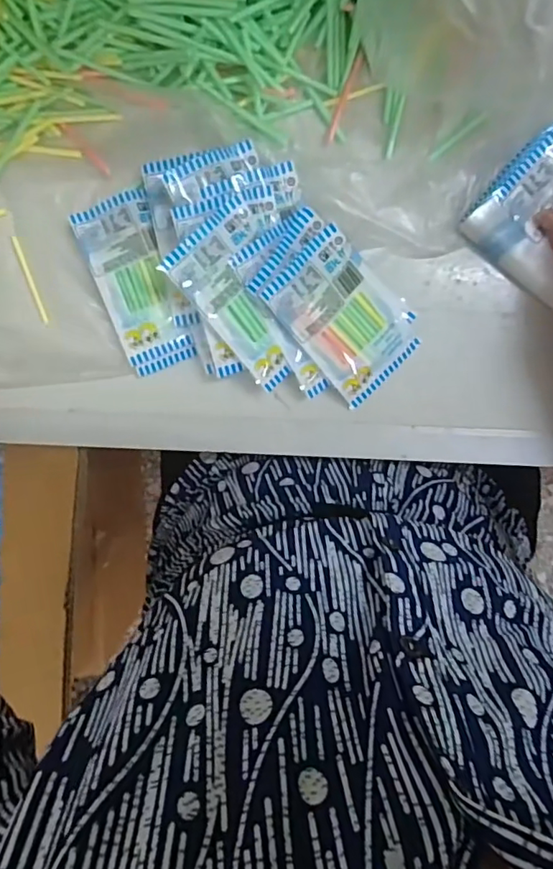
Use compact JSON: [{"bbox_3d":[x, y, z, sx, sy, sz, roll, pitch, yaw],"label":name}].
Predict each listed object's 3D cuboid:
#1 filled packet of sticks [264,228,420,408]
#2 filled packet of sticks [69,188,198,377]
[{"bbox_3d":[0.047,-0.075,0.357,0.070,0.009,0.102,-46,117,-3],"label":"filled packet of sticks"},{"bbox_3d":[-0.093,-0.100,0.369,0.048,0.017,0.112,-19,97,3],"label":"filled packet of sticks"}]

